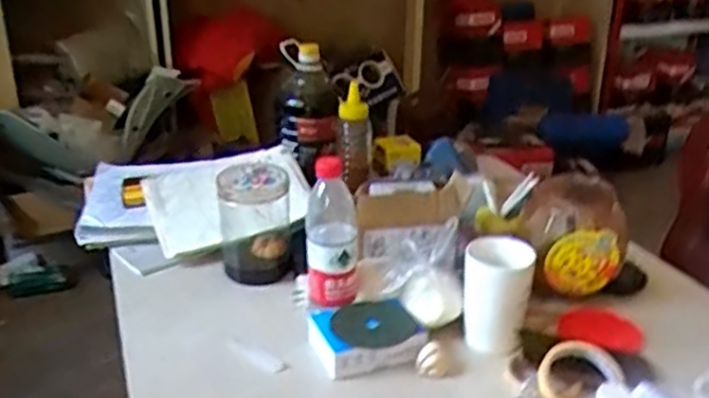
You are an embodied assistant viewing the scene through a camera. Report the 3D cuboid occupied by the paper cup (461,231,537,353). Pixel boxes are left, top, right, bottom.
[{"bbox_3d":[0.176,0.118,0.914,0.079,0.126,0.080,1,23,-1],"label":"paper cup"}]

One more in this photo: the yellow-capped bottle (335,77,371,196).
[{"bbox_3d":[0.000,-0.110,1.301,0.067,0.167,0.066,-2,24,-8],"label":"yellow-capped bottle"}]

